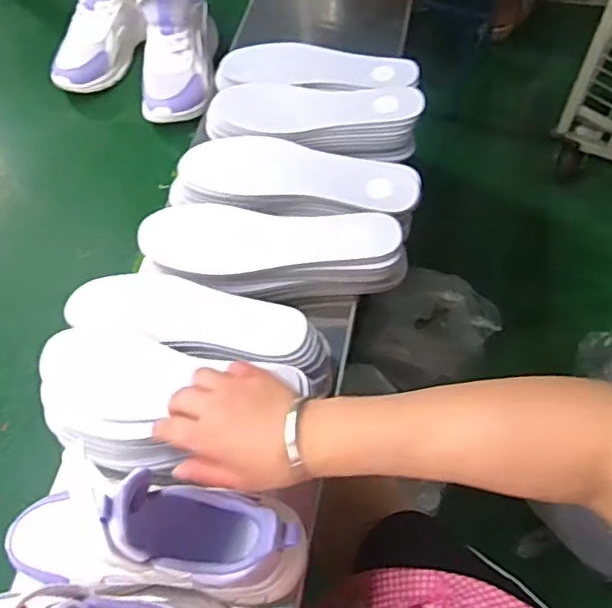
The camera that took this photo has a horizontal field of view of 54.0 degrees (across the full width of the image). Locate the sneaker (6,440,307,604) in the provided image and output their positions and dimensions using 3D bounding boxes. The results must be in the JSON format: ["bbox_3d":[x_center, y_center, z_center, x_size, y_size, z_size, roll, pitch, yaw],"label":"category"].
[{"bbox_3d":[-0.115,0.166,0.433,0.221,0.112,0.097,15,61,8],"label":"sneaker"}]

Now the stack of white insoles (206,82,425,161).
[{"bbox_3d":[0.008,-0.215,0.692,0.242,0.044,0.073,3,60,1],"label":"stack of white insoles"}]

